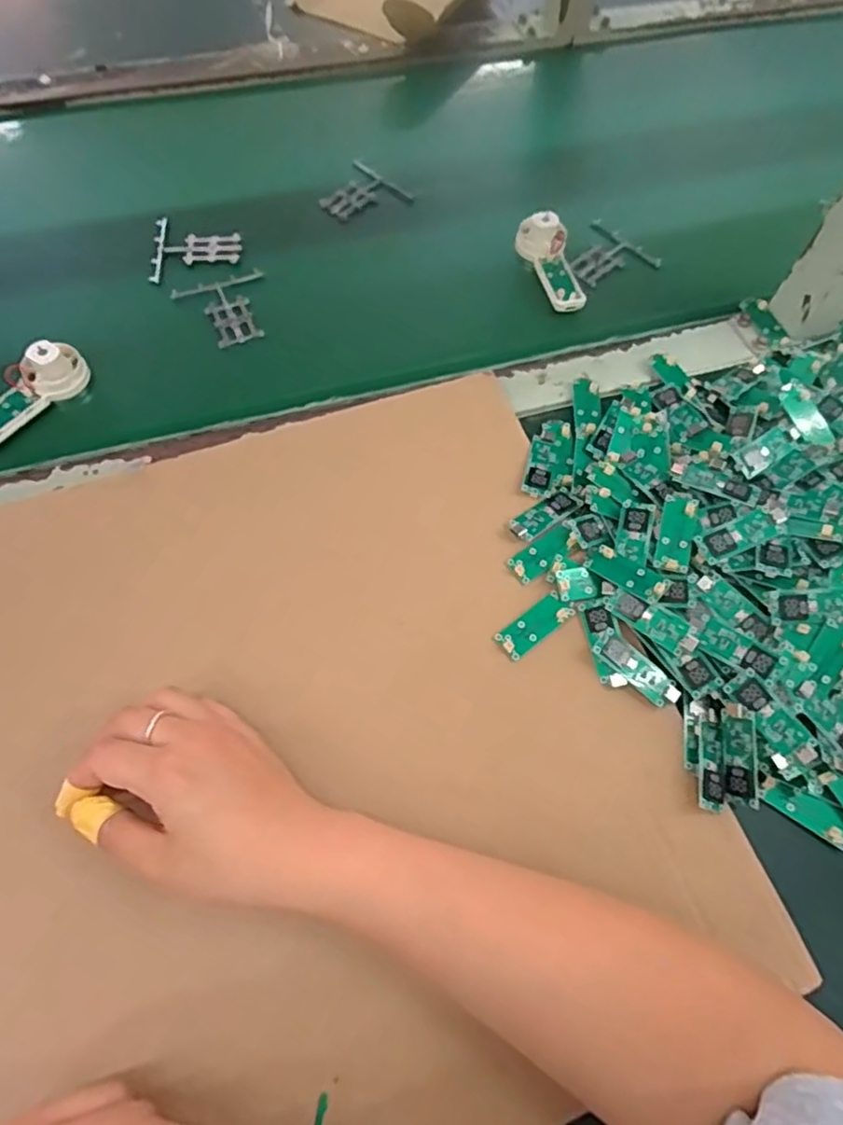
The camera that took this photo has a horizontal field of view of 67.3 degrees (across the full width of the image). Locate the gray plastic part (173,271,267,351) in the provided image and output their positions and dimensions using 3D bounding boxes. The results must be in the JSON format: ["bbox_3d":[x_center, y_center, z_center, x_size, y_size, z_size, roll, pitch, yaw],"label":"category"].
[{"bbox_3d":[-0.147,-0.192,0.479,0.067,0.004,0.064,-20,68,-12],"label":"gray plastic part"}]

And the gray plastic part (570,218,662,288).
[{"bbox_3d":[0.151,-0.255,0.526,0.068,0.005,0.074,-35,72,-18],"label":"gray plastic part"}]

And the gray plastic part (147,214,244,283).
[{"bbox_3d":[-0.179,-0.252,0.505,0.068,0.007,0.068,0,65,-4],"label":"gray plastic part"}]

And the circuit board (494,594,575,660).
[{"bbox_3d":[0.066,0.036,0.366,0.047,0.004,0.018,-34,72,-17],"label":"circuit board"}]

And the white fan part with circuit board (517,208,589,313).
[{"bbox_3d":[0.105,-0.238,0.499,0.030,0.031,0.087,-18,68,-12],"label":"white fan part with circuit board"}]

